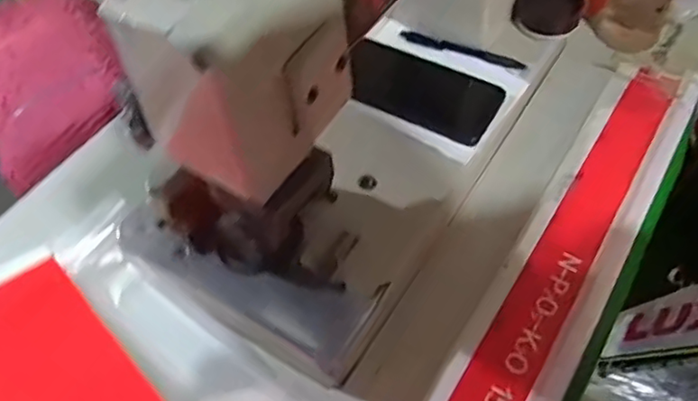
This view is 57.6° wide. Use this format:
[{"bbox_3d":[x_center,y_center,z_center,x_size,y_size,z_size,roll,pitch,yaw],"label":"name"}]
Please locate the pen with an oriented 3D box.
[{"bbox_3d":[0.115,-0.157,0.658,0.135,0.008,0.016,19,57,18],"label":"pen"}]

